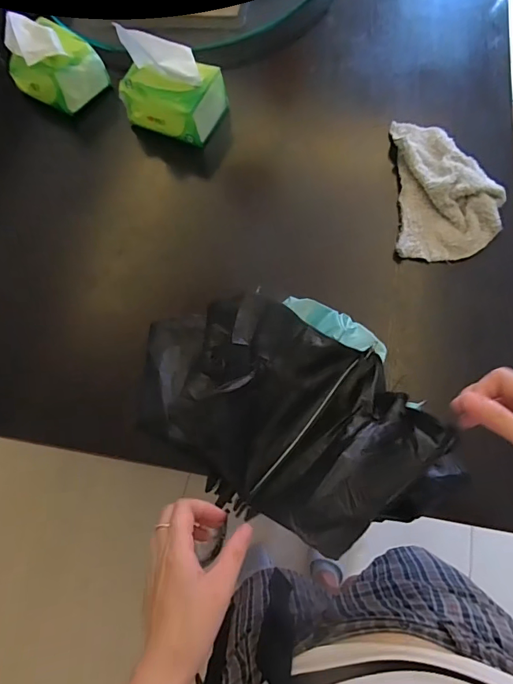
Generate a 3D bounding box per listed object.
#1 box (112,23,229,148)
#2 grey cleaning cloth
[{"bbox_3d":[-0.131,-0.370,0.610,0.146,0.109,0.087,15,69,9],"label":"box"},{"bbox_3d":[0.258,-0.215,0.567,0.134,0.035,0.231,3,68,5],"label":"grey cleaning cloth"}]

